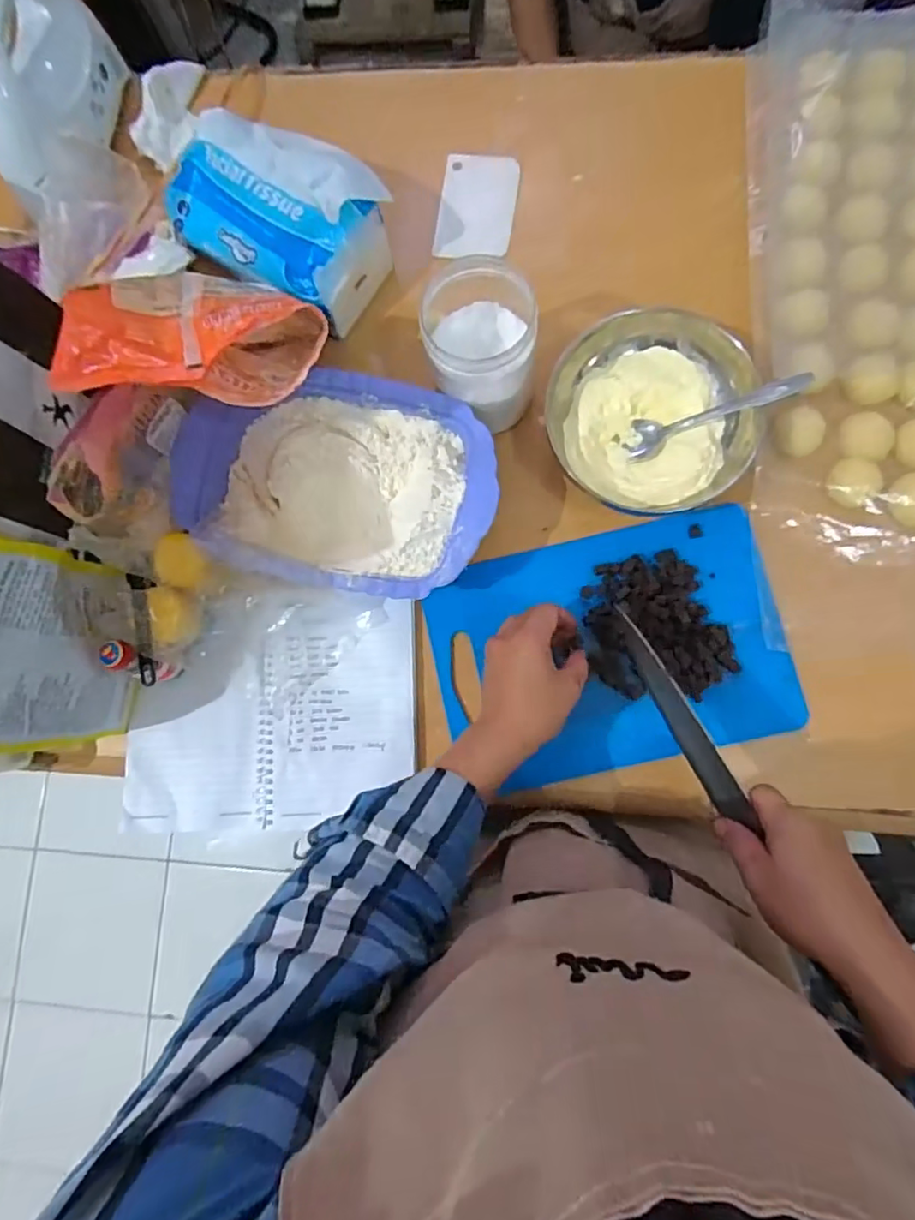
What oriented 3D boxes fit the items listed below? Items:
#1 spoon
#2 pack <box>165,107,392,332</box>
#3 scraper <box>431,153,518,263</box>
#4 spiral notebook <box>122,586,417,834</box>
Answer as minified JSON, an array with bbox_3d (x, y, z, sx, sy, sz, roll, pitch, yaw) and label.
[{"bbox_3d":[0.214,-0.163,0.506,0.146,0.026,0.031,-17,80,28],"label":"spoon"},{"bbox_3d":[-0.165,-0.361,0.551,0.184,0.088,0.119,34,87,9],"label":"pack"},{"bbox_3d":[0.019,-0.400,0.598,0.077,0.007,0.108,10,87,10],"label":"scraper"},{"bbox_3d":[-0.168,0.088,0.531,0.261,0.025,0.196,-4,87,3],"label":"spiral notebook"}]

